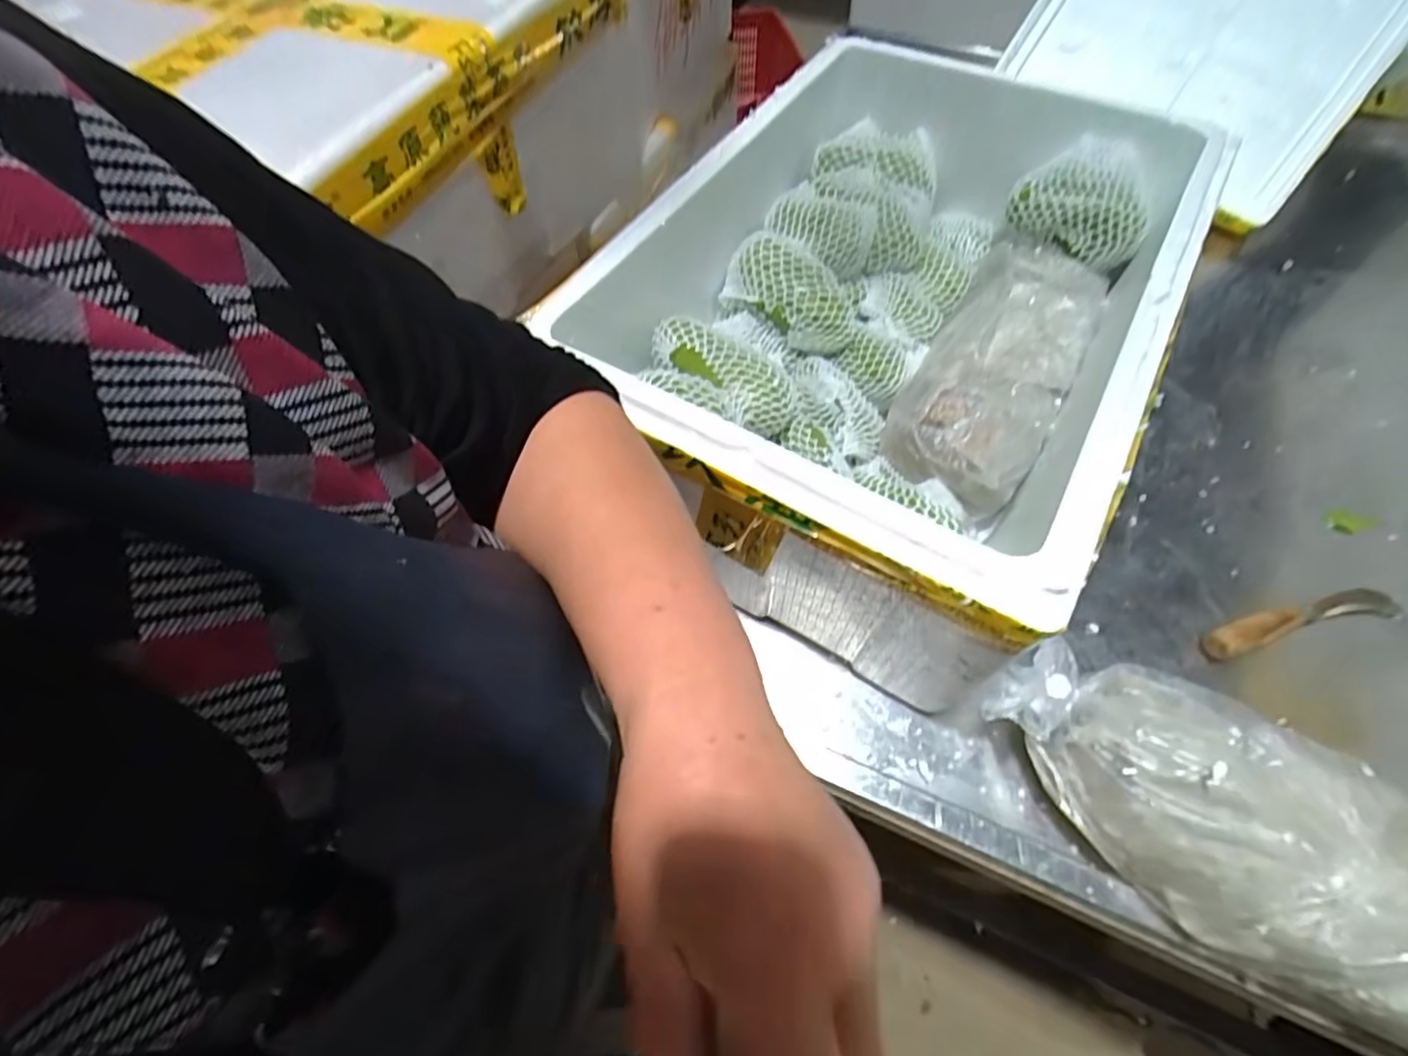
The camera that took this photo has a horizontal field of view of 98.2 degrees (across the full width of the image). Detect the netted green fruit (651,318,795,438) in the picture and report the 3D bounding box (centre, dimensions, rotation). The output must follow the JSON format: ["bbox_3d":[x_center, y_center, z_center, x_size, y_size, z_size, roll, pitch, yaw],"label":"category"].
[{"bbox_3d":[0.014,-0.126,0.498,0.123,0.047,0.049,33,66,18],"label":"netted green fruit"}]

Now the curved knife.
[{"bbox_3d":[0.486,0.077,0.498,0.175,0.023,0.028,-12,61,-5],"label":"curved knife"}]

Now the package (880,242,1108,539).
[{"bbox_3d":[0.263,-0.148,0.540,0.119,0.068,0.295,29,65,17],"label":"package"}]

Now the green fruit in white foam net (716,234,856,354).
[{"bbox_3d":[0.086,-0.224,0.577,0.122,0.061,0.075,26,64,15],"label":"green fruit in white foam net"}]

